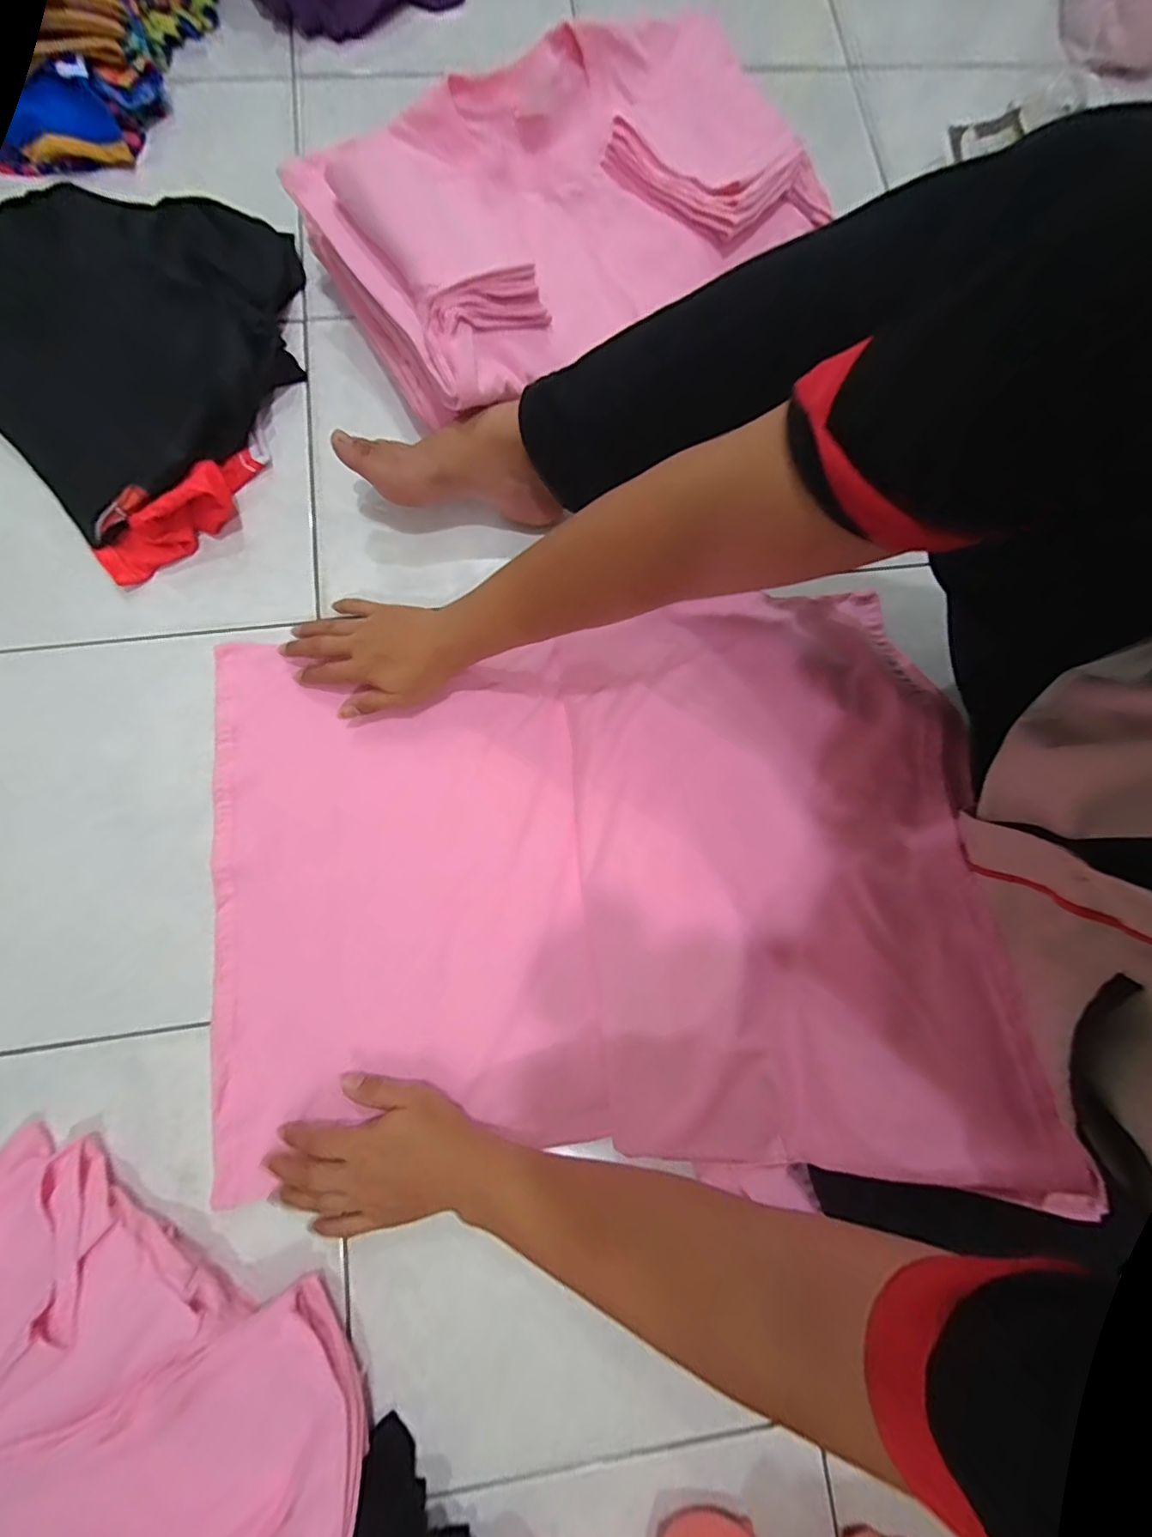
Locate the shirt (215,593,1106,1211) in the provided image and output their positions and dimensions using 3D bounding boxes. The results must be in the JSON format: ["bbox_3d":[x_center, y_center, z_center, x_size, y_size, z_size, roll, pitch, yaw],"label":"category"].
[{"bbox_3d":[-0.011,0.092,0.440,0.699,0.172,0.487,-6,79,-2],"label":"shirt"}]

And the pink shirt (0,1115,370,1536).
[{"bbox_3d":[-0.393,0.541,0.374,0.422,0.053,0.354,30,80,3],"label":"pink shirt"}]

